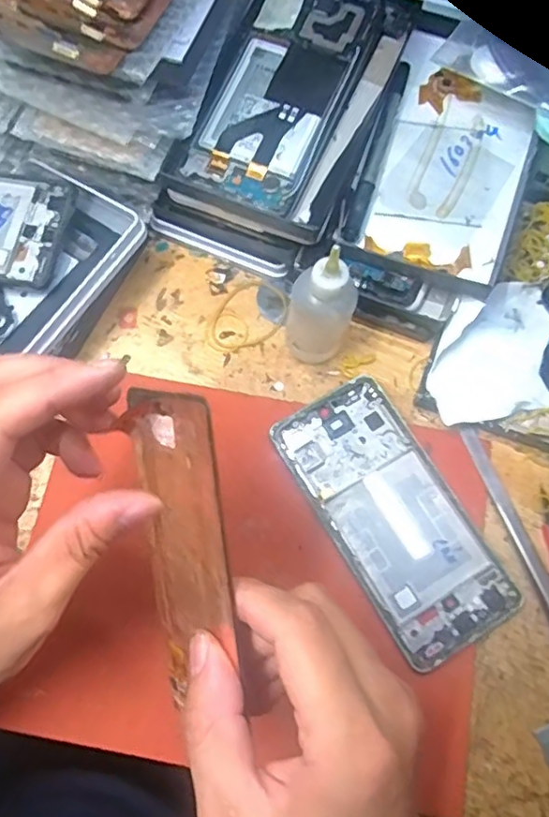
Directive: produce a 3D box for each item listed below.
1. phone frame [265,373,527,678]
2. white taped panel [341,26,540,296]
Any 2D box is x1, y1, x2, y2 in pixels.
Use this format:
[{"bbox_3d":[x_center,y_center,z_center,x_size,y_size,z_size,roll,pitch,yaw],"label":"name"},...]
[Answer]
[{"bbox_3d":[0.068,0.060,0.344,0.071,0.013,0.159,-30,79,-8],"label":"phone frame"},{"bbox_3d":[0.111,-0.152,0.377,0.091,0.013,0.151,18,78,6],"label":"white taped panel"}]

